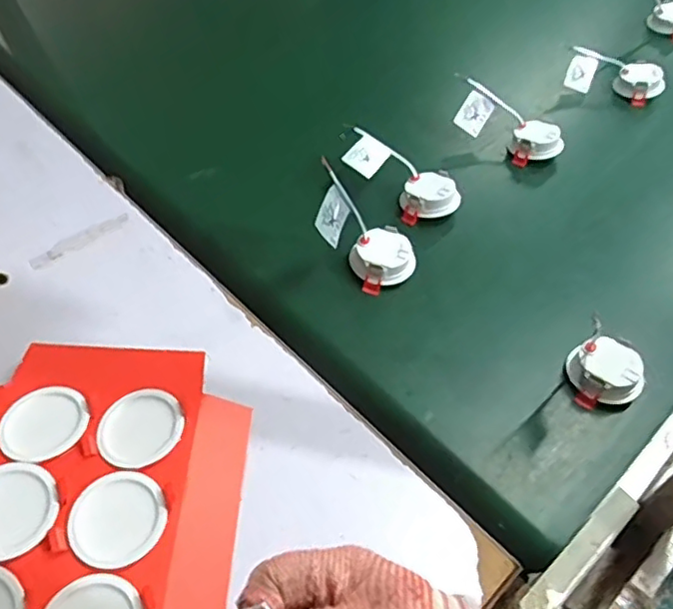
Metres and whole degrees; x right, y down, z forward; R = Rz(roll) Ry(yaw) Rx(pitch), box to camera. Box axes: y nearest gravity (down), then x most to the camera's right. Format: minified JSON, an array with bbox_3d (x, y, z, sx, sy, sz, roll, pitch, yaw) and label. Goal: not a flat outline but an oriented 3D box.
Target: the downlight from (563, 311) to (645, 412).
[{"bbox_3d":[0.263,0.066,0.609,0.073,0.044,0.072,38,57,23],"label":"downlight"}]

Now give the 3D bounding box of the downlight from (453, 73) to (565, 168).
[{"bbox_3d":[0.227,-0.248,0.836,0.163,0.060,0.063,33,57,3],"label":"downlight"}]

